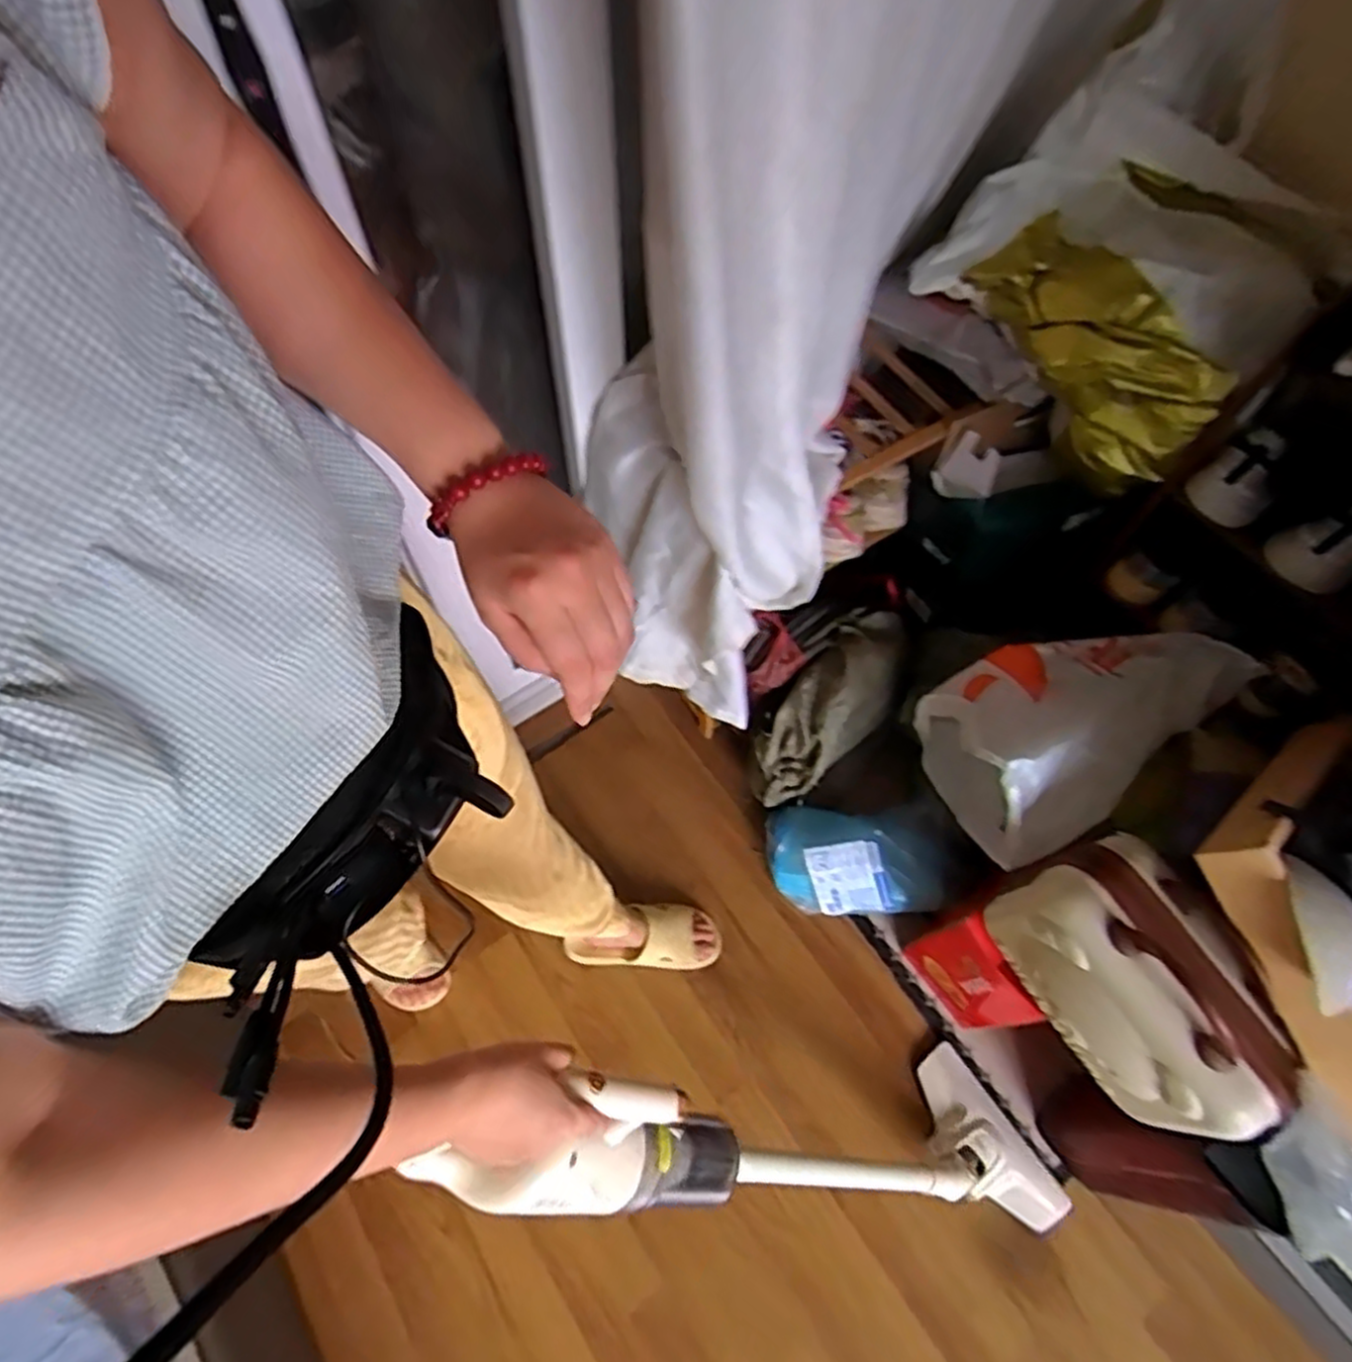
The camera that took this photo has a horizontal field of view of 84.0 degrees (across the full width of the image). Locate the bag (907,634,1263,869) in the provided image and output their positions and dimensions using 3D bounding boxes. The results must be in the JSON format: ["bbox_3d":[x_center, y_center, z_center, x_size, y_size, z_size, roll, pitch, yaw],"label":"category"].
[{"bbox_3d":[0.533,0.058,1.053,0.369,0.225,0.254,-29,66,-15],"label":"bag"}]

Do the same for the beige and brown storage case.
[{"bbox_3d":[0.522,0.343,0.858,0.150,0.217,0.307,-20,64,-11],"label":"beige and brown storage case"}]

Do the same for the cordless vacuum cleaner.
[{"bbox_3d":[0.191,0.523,0.863,0.129,0.996,0.209,-18,54,38],"label":"cordless vacuum cleaner"}]

